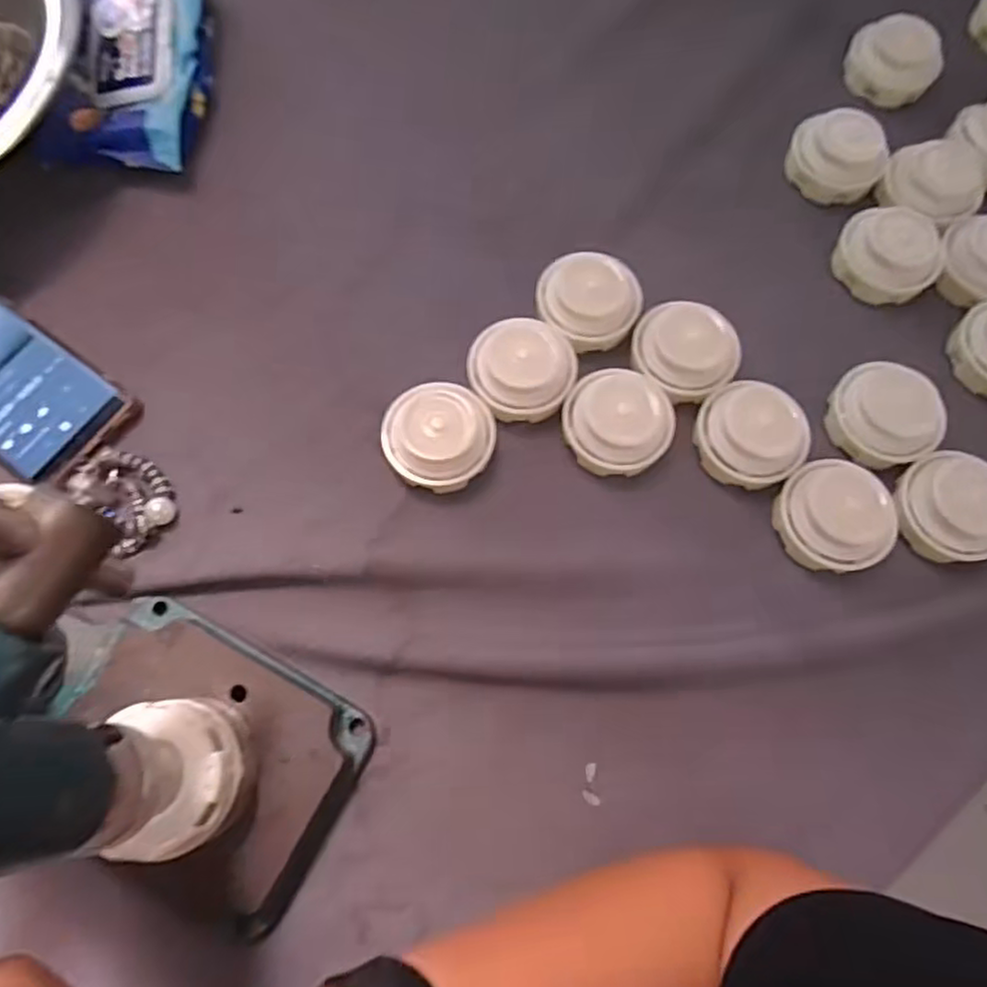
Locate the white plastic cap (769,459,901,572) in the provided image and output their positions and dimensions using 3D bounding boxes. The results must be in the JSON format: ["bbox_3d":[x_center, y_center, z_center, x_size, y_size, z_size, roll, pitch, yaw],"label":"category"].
[{"bbox_3d":[0.192,0.012,0.385,0.059,0.029,0.057,0,71,-1],"label":"white plastic cap"}]

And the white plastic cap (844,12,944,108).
[{"bbox_3d":[0.292,-0.316,0.504,0.063,0.021,0.060,0,71,-1],"label":"white plastic cap"}]

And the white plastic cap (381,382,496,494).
[{"bbox_3d":[-0.031,-0.033,0.402,0.062,0.027,0.059,0,71,-1],"label":"white plastic cap"}]

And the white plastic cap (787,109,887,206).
[{"bbox_3d":[0.232,-0.229,0.467,0.061,0.034,0.052,32,74,9],"label":"white plastic cap"}]

